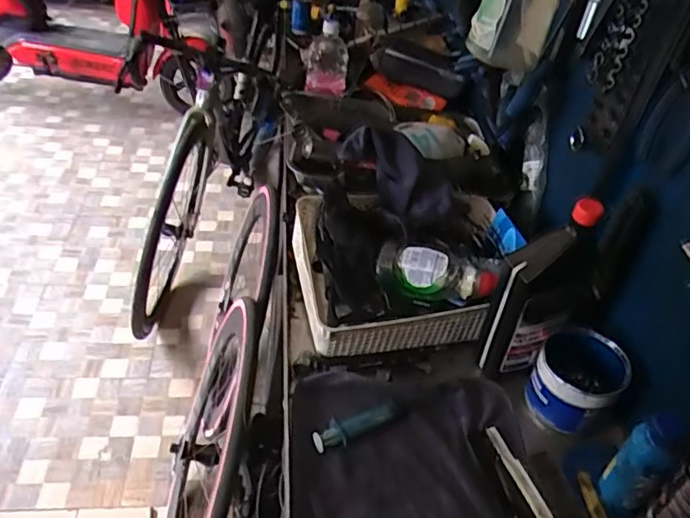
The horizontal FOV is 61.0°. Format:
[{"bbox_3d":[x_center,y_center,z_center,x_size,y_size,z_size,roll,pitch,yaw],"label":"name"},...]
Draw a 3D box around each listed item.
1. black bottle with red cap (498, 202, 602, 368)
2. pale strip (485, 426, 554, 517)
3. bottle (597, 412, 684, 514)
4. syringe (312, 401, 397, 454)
[{"bbox_3d":[0.245,0.038,0.712,0.114,0.230,0.051,-7,42,-17],"label":"black bottle with red cap"},{"bbox_3d":[0.205,0.262,0.658,0.025,0.008,0.165,-6,42,-16],"label":"pale strip"},{"bbox_3d":[0.311,0.211,0.606,0.054,0.131,0.051,-21,48,-29],"label":"bottle"},{"bbox_3d":[0.014,0.195,0.690,0.117,0.023,0.027,-19,47,-28],"label":"syringe"}]

